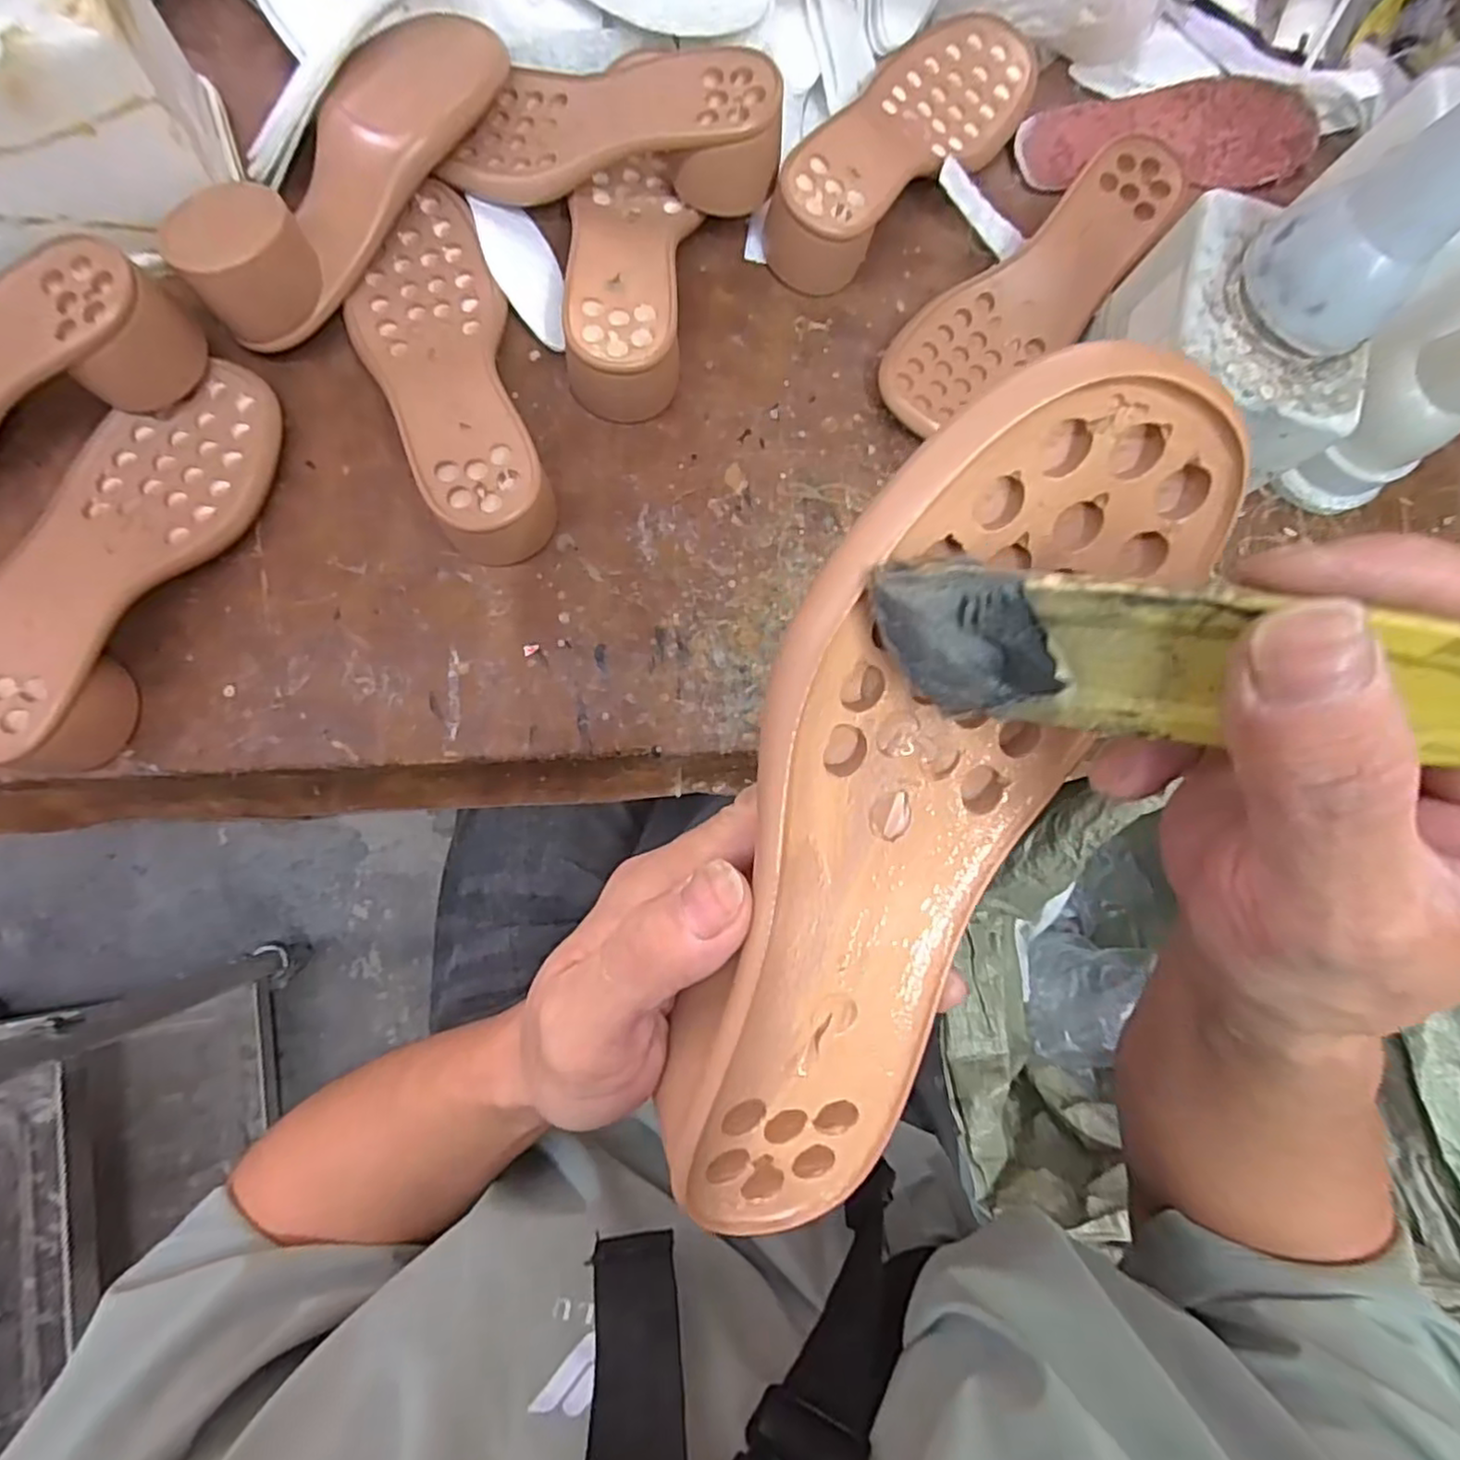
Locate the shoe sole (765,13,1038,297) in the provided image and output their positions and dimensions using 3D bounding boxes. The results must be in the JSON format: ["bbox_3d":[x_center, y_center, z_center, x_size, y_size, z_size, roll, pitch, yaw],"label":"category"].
[{"bbox_3d":[0.112,-0.371,0.434,0.087,0.045,0.237,37,82,-2],"label":"shoe sole"}]

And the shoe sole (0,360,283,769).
[{"bbox_3d":[-0.321,-0.096,0.353,0.090,0.048,0.222,24,82,-4],"label":"shoe sole"}]

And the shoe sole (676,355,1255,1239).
[{"bbox_3d":[0.040,0.028,0.171,0.081,0.033,0.222,19,103,-4],"label":"shoe sole"}]

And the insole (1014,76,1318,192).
[{"bbox_3d":[0.304,-0.413,0.478,0.219,0.006,0.069,-7,86,-7],"label":"insole"}]

